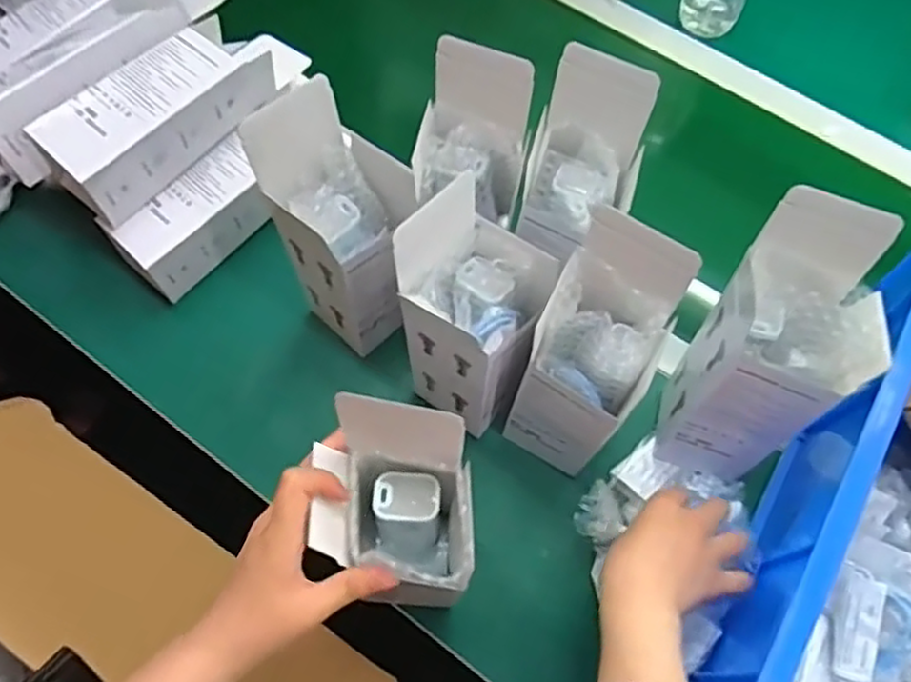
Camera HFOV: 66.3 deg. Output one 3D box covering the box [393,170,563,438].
[{"bbox_3d":[0.014,-0.015,0.504,0.085,0.215,0.095,34,69,13],"label":"box"}]

